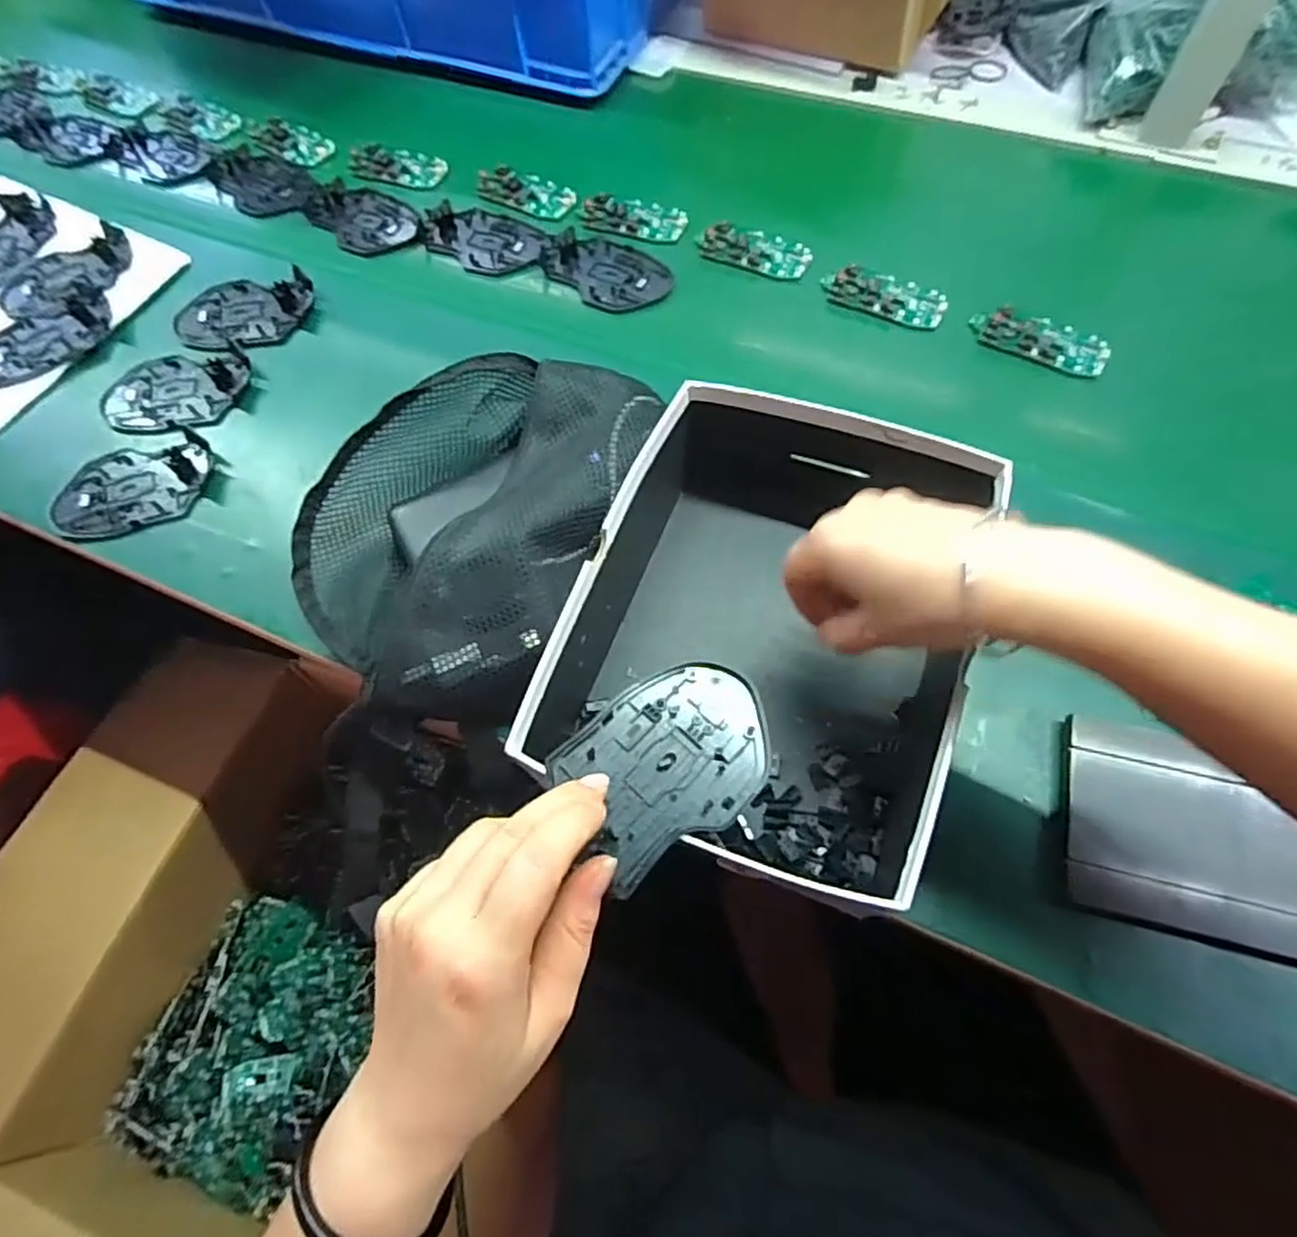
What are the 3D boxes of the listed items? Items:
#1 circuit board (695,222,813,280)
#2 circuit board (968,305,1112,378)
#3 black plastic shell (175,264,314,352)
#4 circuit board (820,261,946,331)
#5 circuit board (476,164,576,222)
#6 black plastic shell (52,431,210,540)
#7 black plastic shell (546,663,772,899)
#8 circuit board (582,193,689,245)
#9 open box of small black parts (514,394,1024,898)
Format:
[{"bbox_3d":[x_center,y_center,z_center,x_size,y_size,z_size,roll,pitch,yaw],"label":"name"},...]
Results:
[{"bbox_3d":[0.089,-0.311,0.584,0.094,0.012,0.040,20,68,12],"label":"circuit board"},{"bbox_3d":[0.296,-0.213,0.523,0.098,0.009,0.043,23,69,14],"label":"circuit board"},{"bbox_3d":[-0.341,-0.259,0.582,0.111,0.010,0.079,-4,65,2],"label":"black plastic shell"},{"bbox_3d":[0.189,-0.259,0.553,0.096,0.010,0.045,20,68,12],"label":"circuit board"},{"bbox_3d":[-0.111,-0.392,0.634,0.083,0.009,0.048,24,70,3],"label":"circuit board"},{"bbox_3d":[-0.382,-0.097,0.514,0.107,0.013,0.071,-11,65,-2],"label":"black plastic shell"},{"bbox_3d":[0.009,0.064,0.314,0.096,0.006,0.075,-30,67,-10],"label":"black plastic shell"},{"bbox_3d":[-0.012,-0.356,0.613,0.091,0.011,0.045,13,67,10],"label":"circuit board"},{"bbox_3d":[0.075,-0.002,0.397,0.212,0.098,0.280,18,67,11],"label":"open box of small black parts"}]

